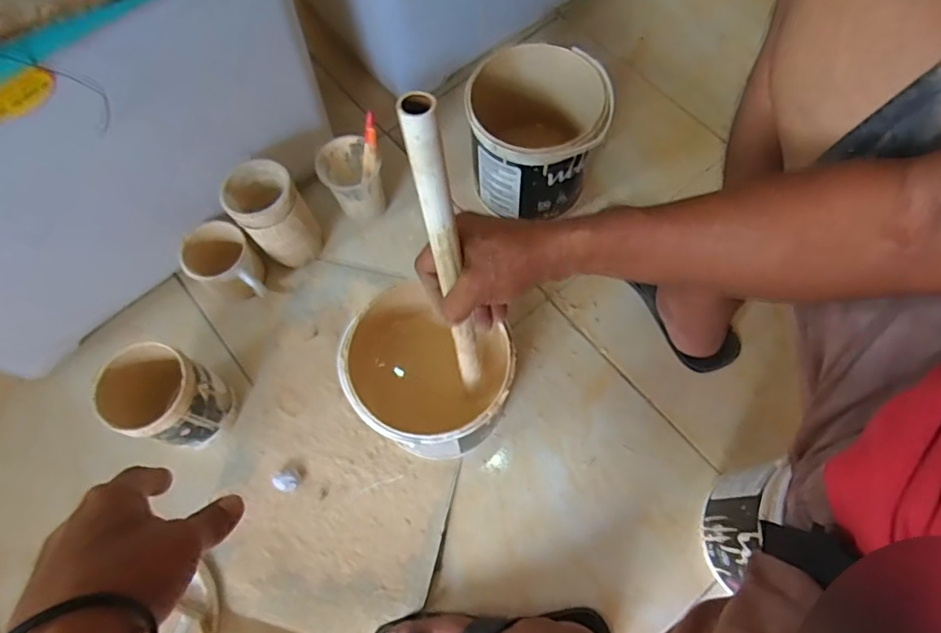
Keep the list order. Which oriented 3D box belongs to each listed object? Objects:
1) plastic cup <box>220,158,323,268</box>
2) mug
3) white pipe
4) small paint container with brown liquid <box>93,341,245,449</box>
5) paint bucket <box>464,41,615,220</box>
[{"bbox_3d":[-0.271,-0.135,0.766,0.083,0.145,0.091,0,69,1],"label":"plastic cup"},{"bbox_3d":[-0.343,-0.068,0.788,0.120,0.080,0.090,42,76,15],"label":"mug"},{"bbox_3d":[-0.015,-0.029,0.461,0.021,0.352,0.019,-18,58,-5],"label":"white pipe"},{"bbox_3d":[-0.374,0.104,0.692,0.106,0.141,0.104,0,69,1],"label":"small paint container with brown liquid"},{"bbox_3d":[0.091,-0.249,0.786,0.178,0.188,0.171,0,69,1],"label":"paint bucket"}]

